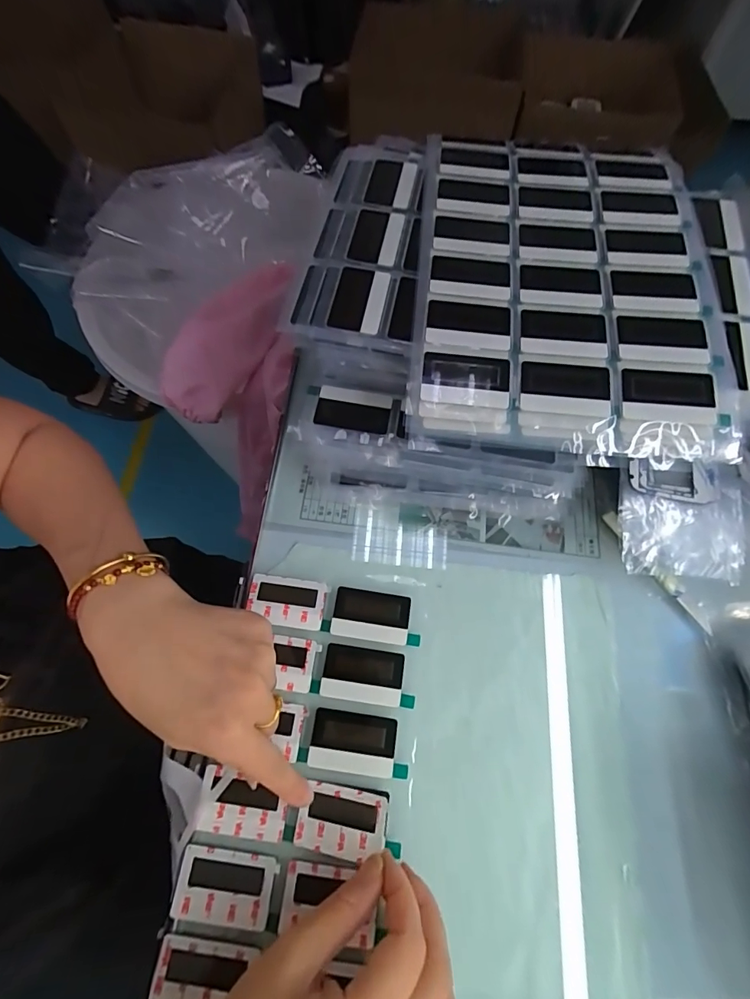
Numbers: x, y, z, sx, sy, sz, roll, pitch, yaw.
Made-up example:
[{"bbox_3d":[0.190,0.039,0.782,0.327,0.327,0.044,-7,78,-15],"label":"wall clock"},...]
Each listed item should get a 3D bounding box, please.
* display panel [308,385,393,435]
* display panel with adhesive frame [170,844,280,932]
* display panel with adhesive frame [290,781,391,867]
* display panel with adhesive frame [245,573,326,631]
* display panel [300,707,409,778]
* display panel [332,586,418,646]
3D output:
[{"bbox_3d":[-0.020,-0.066,0.316,0.061,0.009,0.034,9,68,2],"label":"display panel"},{"bbox_3d":[-0.087,0.223,0.244,0.054,0.004,0.034,8,68,1],"label":"display panel with adhesive frame"},{"bbox_3d":[-0.020,0.192,0.255,0.054,0.004,0.035,0,62,15],"label":"display panel with adhesive frame"},{"bbox_3d":[-0.063,0.073,0.305,0.053,0.004,0.034,8,68,1],"label":"display panel with adhesive frame"},{"bbox_3d":[-0.013,0.157,0.275,0.066,0.004,0.034,7,68,1],"label":"display panel"},{"bbox_3d":[0.001,0.083,0.304,0.062,0.004,0.034,8,68,1],"label":"display panel"}]

